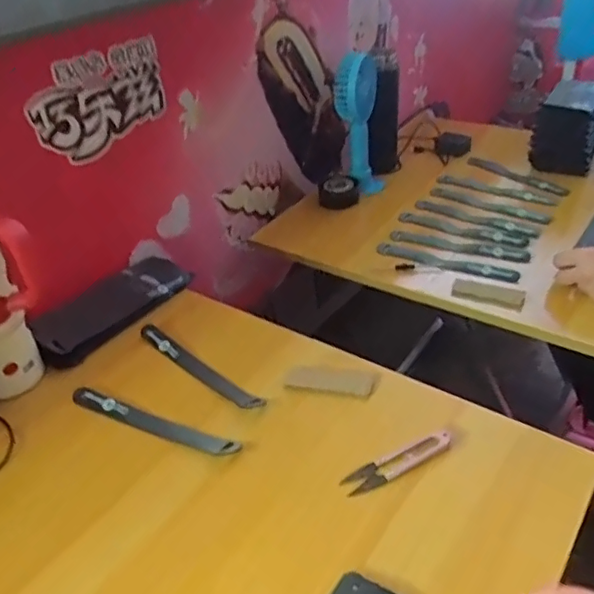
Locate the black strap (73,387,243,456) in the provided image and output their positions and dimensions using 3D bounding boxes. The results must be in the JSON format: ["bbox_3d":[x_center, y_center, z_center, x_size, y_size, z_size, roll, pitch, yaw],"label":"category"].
[{"bbox_3d":[-0.140,0.121,0.547,0.191,0.008,0.022,13,40,24],"label":"black strap"}]

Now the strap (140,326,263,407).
[{"bbox_3d":[-0.106,0.074,0.605,0.190,0.008,0.021,26,46,36],"label":"strap"}]

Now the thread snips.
[{"bbox_3d":[0.085,0.137,0.481,0.098,0.013,0.022,-21,38,-20],"label":"thread snips"}]

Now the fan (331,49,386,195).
[{"bbox_3d":[0.097,-0.263,0.893,0.077,0.218,0.059,-2,36,5],"label":"fan"}]

